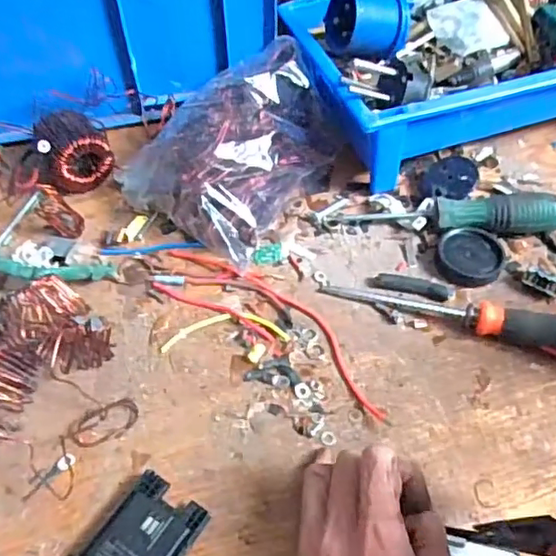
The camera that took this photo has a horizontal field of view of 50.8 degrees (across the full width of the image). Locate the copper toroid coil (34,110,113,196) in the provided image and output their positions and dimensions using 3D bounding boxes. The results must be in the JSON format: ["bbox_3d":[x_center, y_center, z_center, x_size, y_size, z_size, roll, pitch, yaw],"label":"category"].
[{"bbox_3d":[-0.185,-0.112,0.526,0.065,0.054,0.058,-22,56,-15],"label":"copper toroid coil"}]

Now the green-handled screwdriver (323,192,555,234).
[{"bbox_3d":[0.140,-0.051,0.487,0.188,0.036,0.028,1,50,3],"label":"green-handled screwdriver"}]

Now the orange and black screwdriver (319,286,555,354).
[{"bbox_3d":[0.143,0.026,0.430,0.208,0.038,0.026,13,51,12],"label":"orange and black screwdriver"}]

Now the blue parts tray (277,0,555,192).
[{"bbox_3d":[0.177,-0.221,0.555,0.305,0.089,0.210,-16,55,-12],"label":"blue parts tray"}]

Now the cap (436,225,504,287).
[{"bbox_3d":[0.157,-0.019,0.474,0.051,0.014,0.056,-1,50,1],"label":"cap"}]

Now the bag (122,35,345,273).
[{"bbox_3d":[-0.028,-0.117,0.511,0.140,0.075,0.193,33,60,22],"label":"bag"}]

